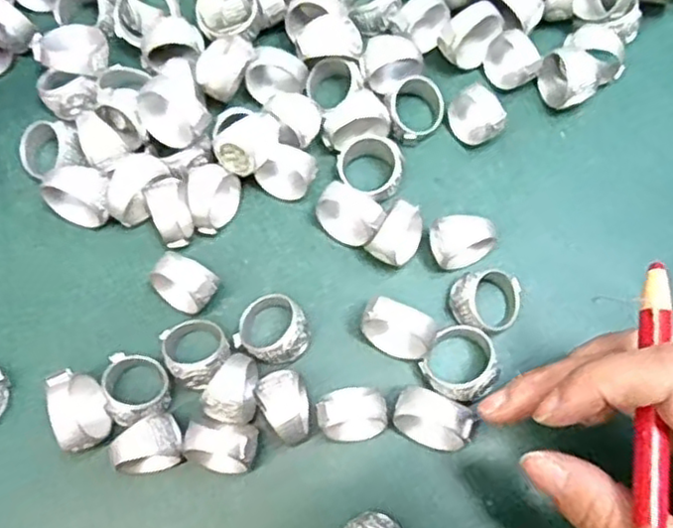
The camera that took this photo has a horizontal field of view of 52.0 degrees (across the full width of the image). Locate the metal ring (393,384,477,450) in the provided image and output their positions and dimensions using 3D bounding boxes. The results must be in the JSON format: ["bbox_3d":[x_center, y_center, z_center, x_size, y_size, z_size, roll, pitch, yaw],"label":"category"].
[{"bbox_3d":[0.034,0.056,0.246,0.026,0.025,0.018,28,76,9],"label":"metal ring"}]

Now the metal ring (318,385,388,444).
[{"bbox_3d":[0.006,0.055,0.251,0.024,0.017,0.019,-4,74,1],"label":"metal ring"}]

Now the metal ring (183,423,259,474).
[{"bbox_3d":[-0.040,0.066,0.246,0.024,0.023,0.016,-1,74,2],"label":"metal ring"}]

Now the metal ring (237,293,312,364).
[{"bbox_3d":[-0.024,0.025,0.262,0.024,0.015,0.026,0,74,2],"label":"metal ring"}]

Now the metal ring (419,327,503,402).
[{"bbox_3d":[0.046,0.037,0.258,0.027,0.017,0.027,0,74,2],"label":"metal ring"}]

